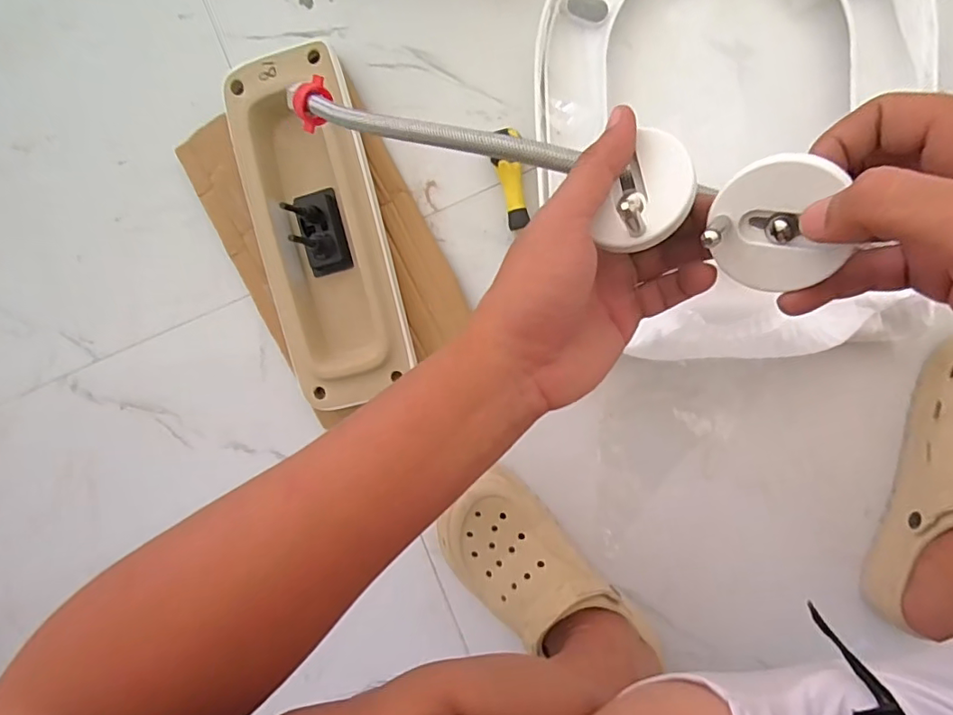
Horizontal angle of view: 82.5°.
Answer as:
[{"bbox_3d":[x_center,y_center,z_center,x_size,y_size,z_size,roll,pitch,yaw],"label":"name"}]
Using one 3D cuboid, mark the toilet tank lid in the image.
[{"bbox_3d":[-0.151,-0.124,0.542,0.125,0.058,0.336,-12,94,6],"label":"toilet tank lid"}]

